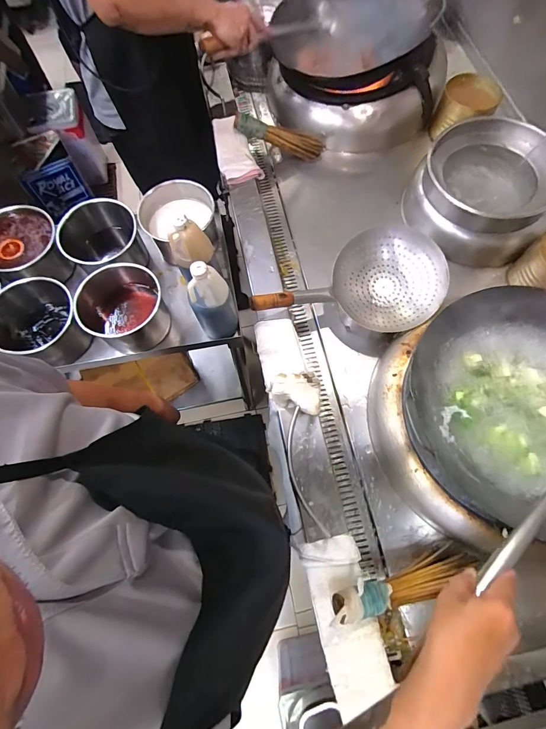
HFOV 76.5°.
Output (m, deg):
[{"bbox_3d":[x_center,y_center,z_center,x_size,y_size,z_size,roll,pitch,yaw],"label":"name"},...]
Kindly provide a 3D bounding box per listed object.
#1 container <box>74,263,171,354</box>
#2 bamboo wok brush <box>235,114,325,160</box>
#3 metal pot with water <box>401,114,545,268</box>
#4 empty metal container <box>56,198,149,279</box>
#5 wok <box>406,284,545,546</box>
[{"bbox_3d":[-0.323,-0.120,0.772,0.162,0.121,0.177,0,70,0],"label":"container"},{"bbox_3d":[0.025,-0.680,1.035,0.279,0.058,0.049,6,69,-20],"label":"bamboo wok brush"},{"bbox_3d":[0.536,-0.444,0.898,0.344,0.185,0.280,29,73,10],"label":"metal pot with water"},{"bbox_3d":[-0.395,-0.275,0.847,0.174,0.150,0.192,-32,73,-11],"label":"empty metal container"},{"bbox_3d":[0.455,0.078,0.633,0.422,0.130,0.389,39,74,13],"label":"wok"}]

